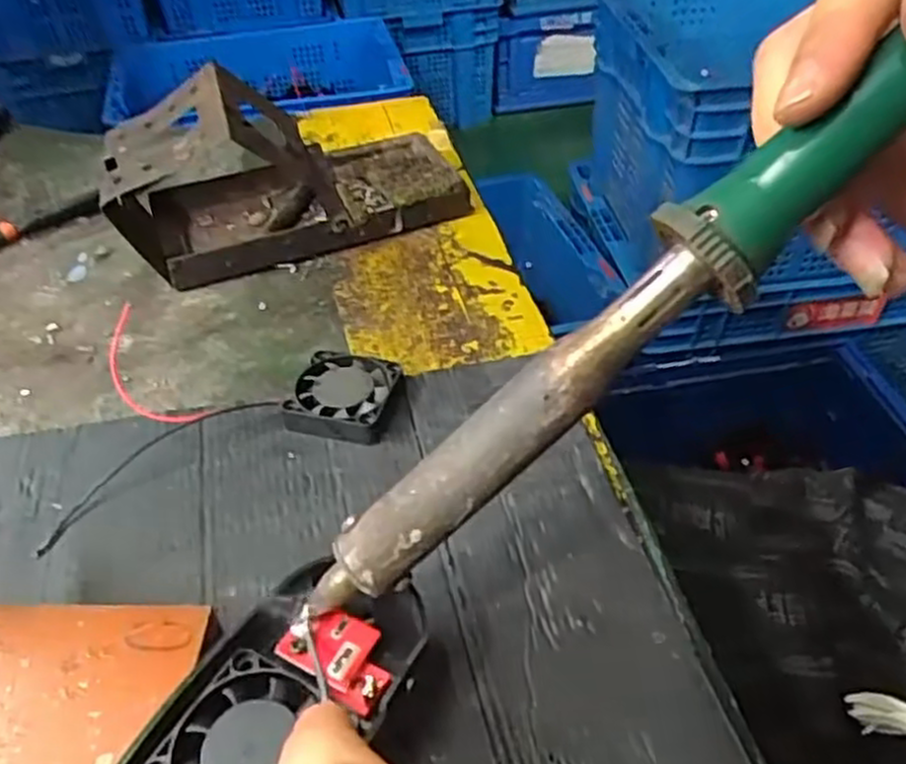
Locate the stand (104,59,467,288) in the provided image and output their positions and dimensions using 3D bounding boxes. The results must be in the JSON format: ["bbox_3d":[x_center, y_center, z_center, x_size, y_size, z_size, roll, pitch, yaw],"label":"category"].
[{"bbox_3d":[-0.085,-0.115,0.407,0.169,0.084,0.072,-18,45,-16],"label":"stand"}]

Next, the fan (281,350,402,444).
[{"bbox_3d":[-0.044,0.006,0.325,0.040,0.012,0.040,9,44,12],"label":"fan"}]

